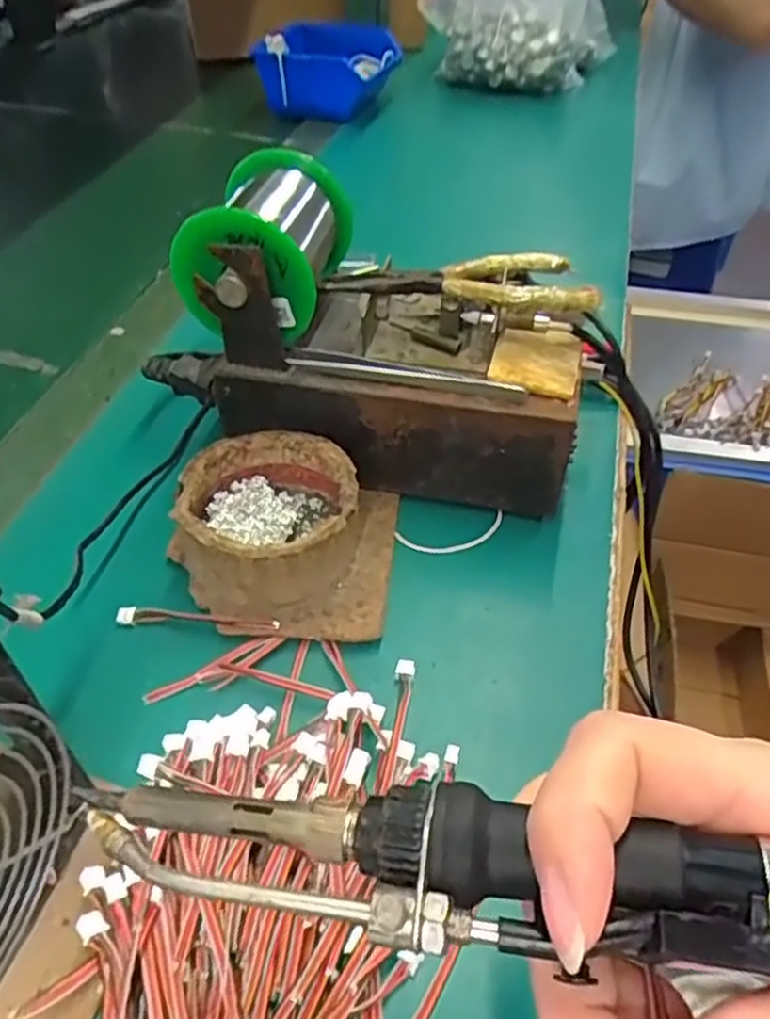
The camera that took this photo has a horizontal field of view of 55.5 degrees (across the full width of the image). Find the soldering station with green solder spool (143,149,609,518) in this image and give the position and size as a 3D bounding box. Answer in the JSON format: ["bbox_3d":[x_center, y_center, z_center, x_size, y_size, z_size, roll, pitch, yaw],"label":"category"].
[{"bbox_3d":[-0.008,-0.089,0.380,0.224,0.122,0.118,8,48,3],"label":"soldering station with green solder spool"}]

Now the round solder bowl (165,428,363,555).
[{"bbox_3d":[-0.054,0.001,0.350,0.082,0.038,0.079,1,47,-1],"label":"round solder bowl"}]

